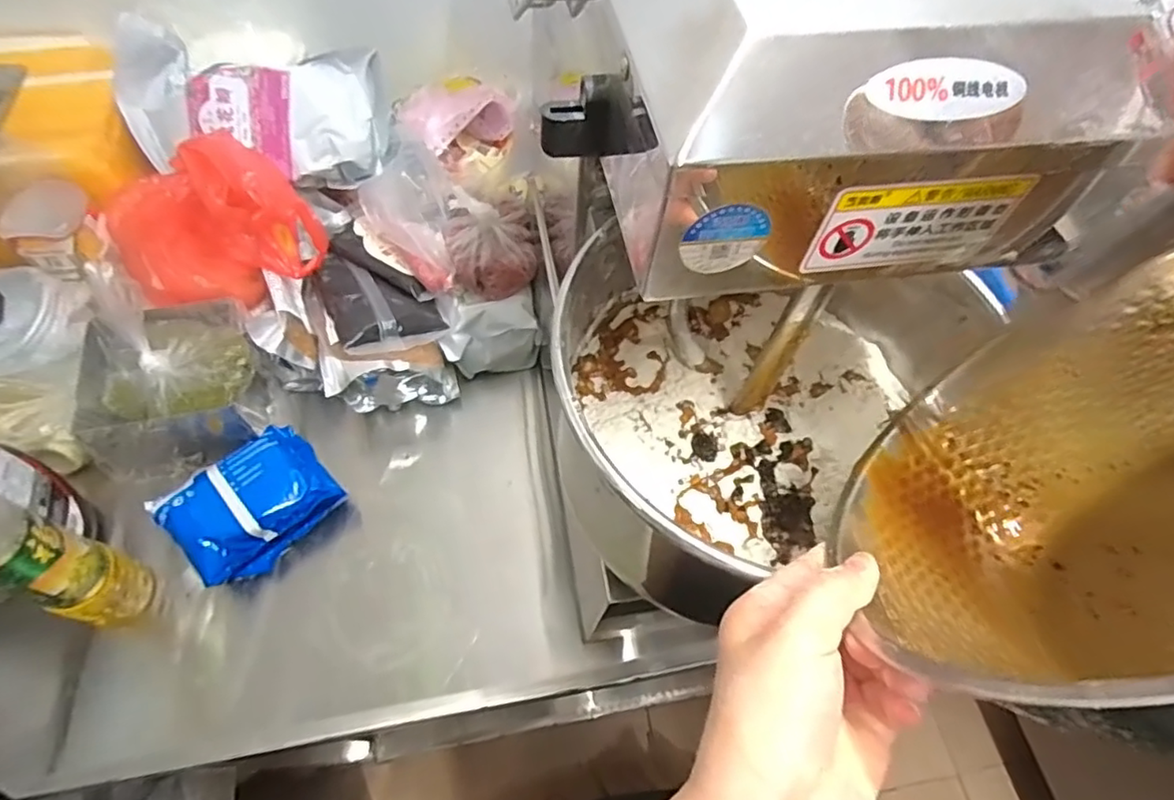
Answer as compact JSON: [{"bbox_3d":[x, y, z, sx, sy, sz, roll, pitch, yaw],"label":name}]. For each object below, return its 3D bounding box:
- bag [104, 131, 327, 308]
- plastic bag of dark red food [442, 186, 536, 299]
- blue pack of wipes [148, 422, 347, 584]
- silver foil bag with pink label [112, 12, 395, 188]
[{"bbox_3d":[-0.381,-0.184,0.615,0.169,0.129,0.157,-33,67,-21],"label":"bag"},{"bbox_3d":[-0.106,-0.172,0.683,0.093,0.057,0.124,-9,60,-9],"label":"plastic bag of dark red food"},{"bbox_3d":[-0.314,0.098,0.578,0.138,0.050,0.107,-38,69,-23],"label":"blue pack of wipes"},{"bbox_3d":[-0.356,-0.316,0.670,0.262,0.156,0.080,-4,16,-16],"label":"silver foil bag with pink label"}]

